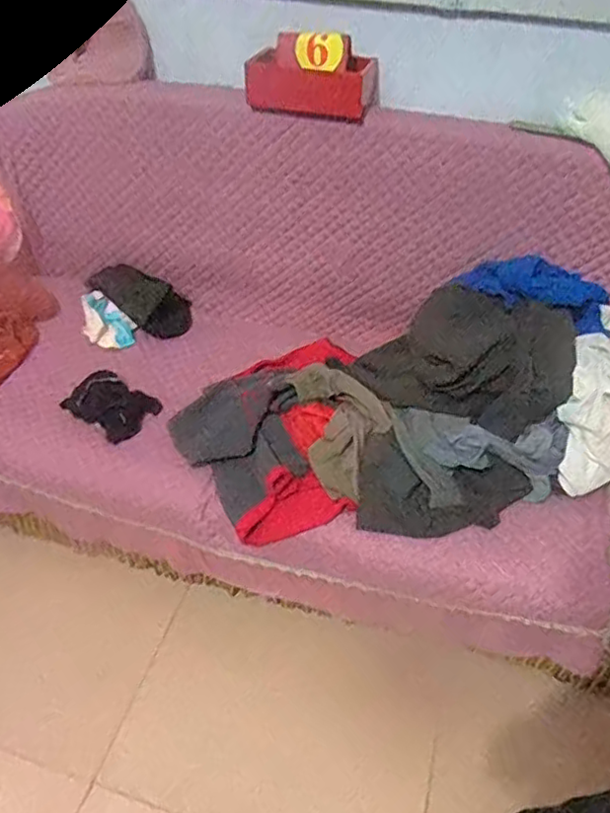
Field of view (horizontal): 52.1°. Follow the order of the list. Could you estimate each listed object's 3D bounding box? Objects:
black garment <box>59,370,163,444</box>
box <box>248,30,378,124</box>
[{"bbox_3d":[-0.419,-0.015,1.354,0.178,0.062,0.144,26,48,23],"label":"black garment"},{"bbox_3d":[0.016,-0.694,1.303,0.274,0.138,0.122,11,44,9],"label":"box"}]

